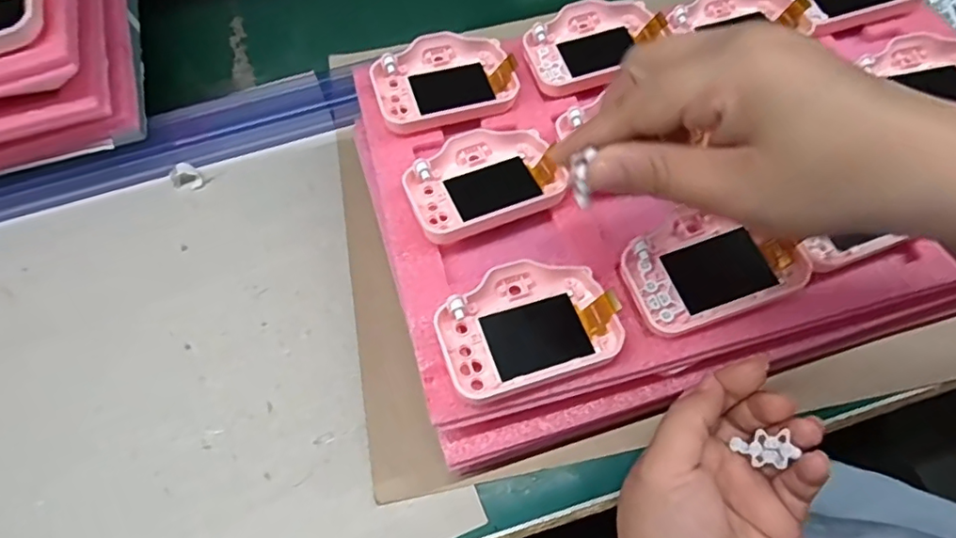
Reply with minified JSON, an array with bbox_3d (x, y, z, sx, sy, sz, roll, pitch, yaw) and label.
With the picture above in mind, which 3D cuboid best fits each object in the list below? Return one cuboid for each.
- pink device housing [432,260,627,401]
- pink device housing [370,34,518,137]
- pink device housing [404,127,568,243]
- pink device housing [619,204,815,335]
[{"bbox_3d":[0.024,0.026,0.275,0.083,0.016,0.058,-16,64,-6],"label":"pink device housing"},{"bbox_3d":[-0.021,-0.117,0.346,0.084,0.016,0.058,-16,64,-6],"label":"pink device housing"},{"bbox_3d":[0.003,-0.051,0.314,0.084,0.011,0.057,-27,65,-11],"label":"pink device housing"},{"bbox_3d":[0.116,-0.003,0.289,0.085,0.013,0.055,-17,64,-7],"label":"pink device housing"}]

